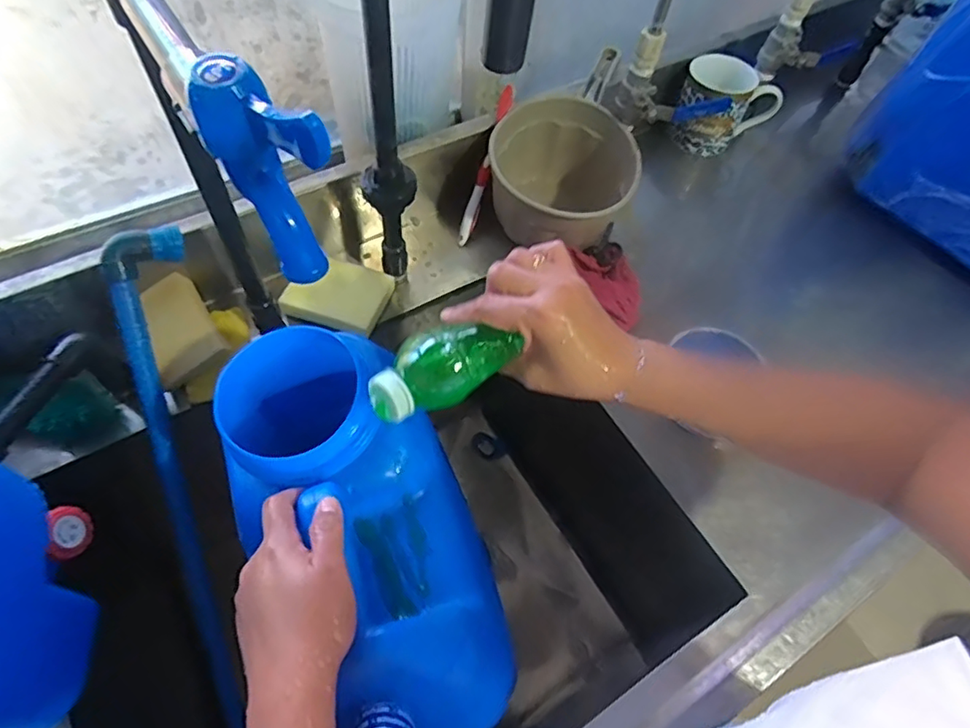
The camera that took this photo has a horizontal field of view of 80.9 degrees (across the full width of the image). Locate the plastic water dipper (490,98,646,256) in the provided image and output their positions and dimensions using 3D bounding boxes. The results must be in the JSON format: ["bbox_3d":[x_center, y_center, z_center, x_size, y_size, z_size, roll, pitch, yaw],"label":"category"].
[{"bbox_3d":[0.085,-0.206,0.673,0.159,0.116,0.165,2,58,-3],"label":"plastic water dipper"}]

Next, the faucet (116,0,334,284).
[{"bbox_3d":[-0.086,-0.085,0.226,0.036,0.108,0.041,14,54,37],"label":"faucet"}]

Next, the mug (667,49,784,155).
[{"bbox_3d":[0.324,-0.342,0.781,0.127,0.114,0.091,26,60,12],"label":"mug"}]

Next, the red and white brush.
[{"bbox_3d":[0.001,-0.231,0.666,0.019,0.021,0.185,19,100,8],"label":"red and white brush"}]

